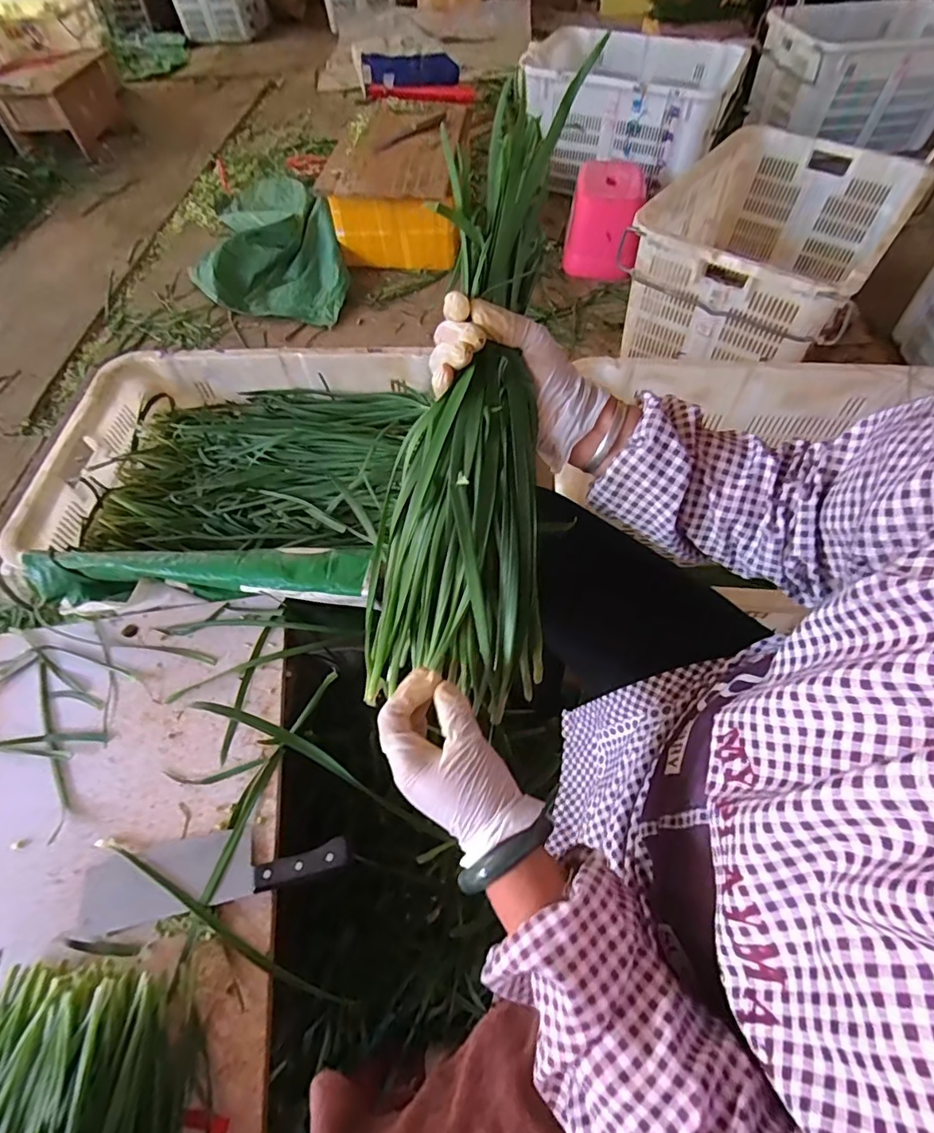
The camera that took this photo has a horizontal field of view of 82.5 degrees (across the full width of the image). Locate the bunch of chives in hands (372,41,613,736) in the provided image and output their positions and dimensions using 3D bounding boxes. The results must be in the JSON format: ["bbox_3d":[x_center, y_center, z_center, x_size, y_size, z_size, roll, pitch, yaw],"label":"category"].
[{"bbox_3d":[0.012,-0.103,0.420,0.144,0.442,0.074,10,13,8],"label":"bunch of chives in hands"}]

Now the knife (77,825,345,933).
[{"bbox_3d":[-0.271,0.319,0.573,0.282,0.016,0.075,-11,59,-5],"label":"knife"}]

